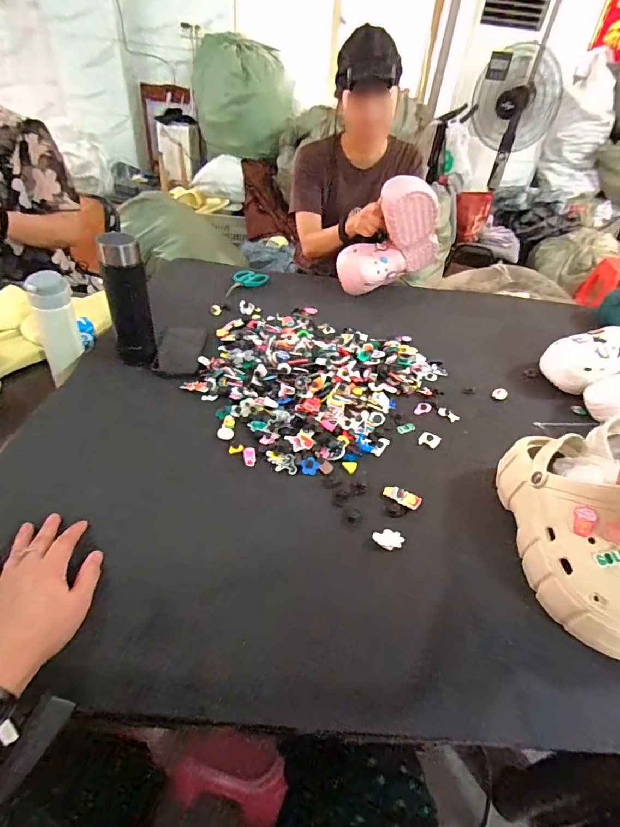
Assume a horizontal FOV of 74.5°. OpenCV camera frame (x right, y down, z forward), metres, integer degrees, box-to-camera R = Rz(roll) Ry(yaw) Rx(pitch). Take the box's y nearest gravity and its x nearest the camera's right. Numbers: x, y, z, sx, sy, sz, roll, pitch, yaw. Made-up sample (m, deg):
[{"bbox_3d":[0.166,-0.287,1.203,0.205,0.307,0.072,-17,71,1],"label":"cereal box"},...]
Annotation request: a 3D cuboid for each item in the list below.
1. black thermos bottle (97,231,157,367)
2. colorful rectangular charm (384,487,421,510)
[{"bbox_3d":[-0.299,-0.180,0.671,0.063,0.202,0.055,-3,42,-13],"label":"black thermos bottle"},{"bbox_3d":[0.125,0.113,0.553,0.050,0.007,0.023,20,42,14],"label":"colorful rectangular charm"}]

